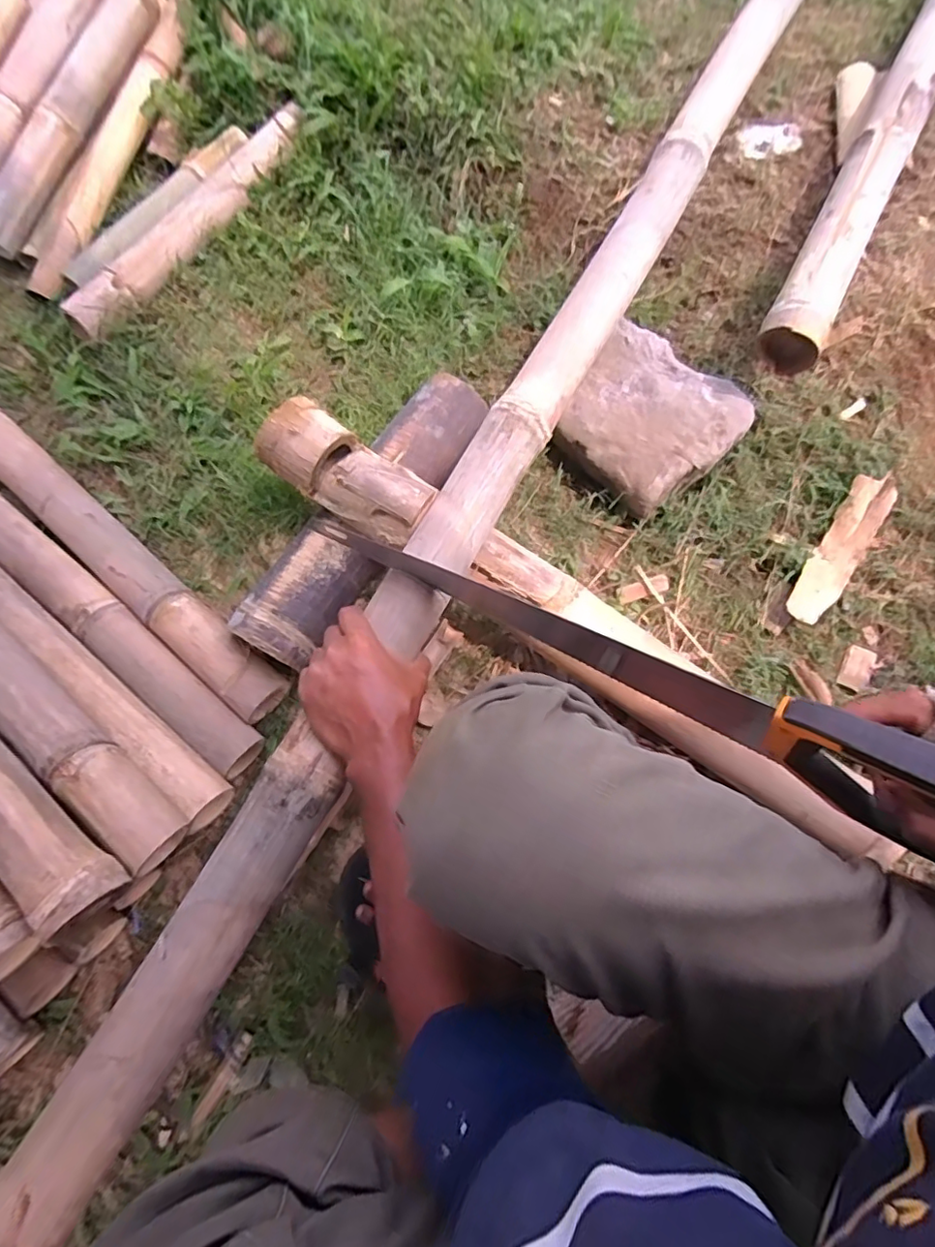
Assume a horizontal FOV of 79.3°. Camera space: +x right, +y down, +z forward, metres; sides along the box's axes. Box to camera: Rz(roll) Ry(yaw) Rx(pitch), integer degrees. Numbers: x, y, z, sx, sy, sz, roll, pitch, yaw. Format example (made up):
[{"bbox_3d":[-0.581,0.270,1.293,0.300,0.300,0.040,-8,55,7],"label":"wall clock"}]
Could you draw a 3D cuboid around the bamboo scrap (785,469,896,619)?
[{"bbox_3d":[0.470,-0.093,0.711,0.050,0.022,0.197,30,92,11],"label":"bamboo scrap"}]

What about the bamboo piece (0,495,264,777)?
[{"bbox_3d":[-0.490,-0.034,0.703,0.610,0.059,0.060,37,75,13],"label":"bamboo piece"}]

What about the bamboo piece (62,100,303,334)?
[{"bbox_3d":[-0.436,-0.643,0.900,0.093,0.055,0.511,28,73,11],"label":"bamboo piece"}]

